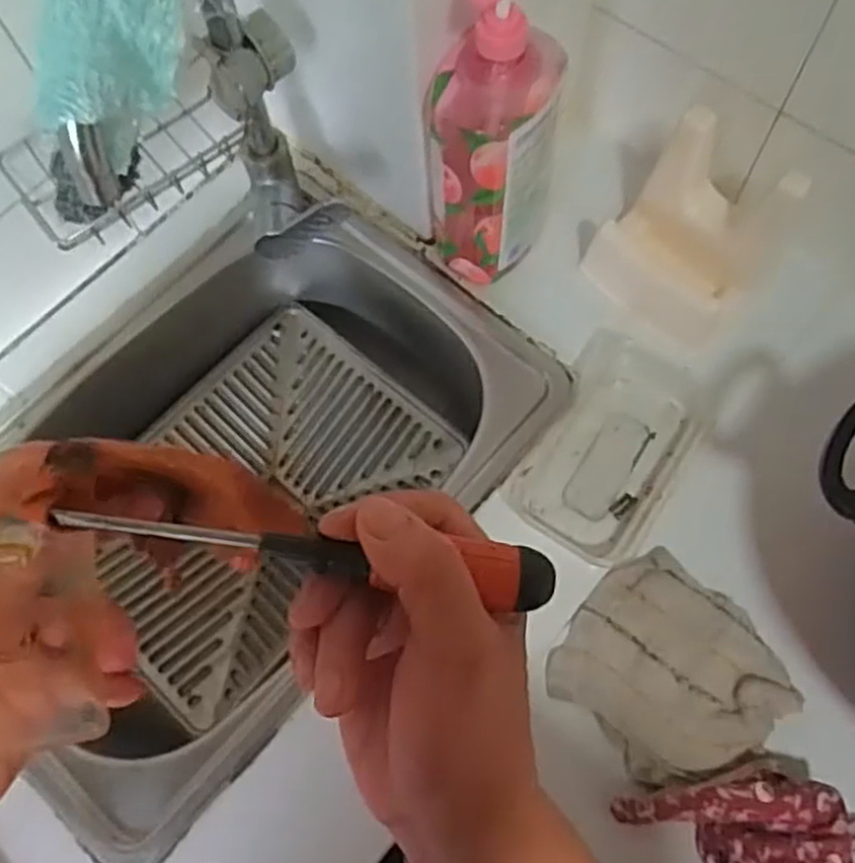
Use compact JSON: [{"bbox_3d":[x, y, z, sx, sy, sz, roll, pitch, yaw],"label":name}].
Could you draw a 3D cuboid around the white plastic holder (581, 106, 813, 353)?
[{"bbox_3d":[0.220,-0.165,0.662,0.135,0.141,0.107,34,75,14],"label":"white plastic holder"}]

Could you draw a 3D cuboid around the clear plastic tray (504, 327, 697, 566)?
[{"bbox_3d":[0.157,0.009,0.665,0.113,0.029,0.198,27,73,12],"label":"clear plastic tray"}]

